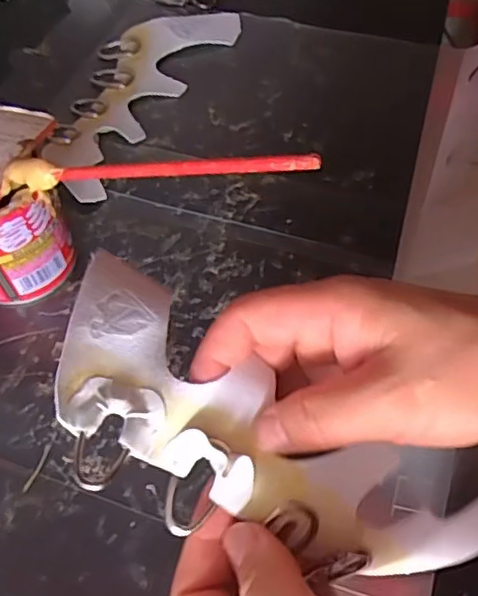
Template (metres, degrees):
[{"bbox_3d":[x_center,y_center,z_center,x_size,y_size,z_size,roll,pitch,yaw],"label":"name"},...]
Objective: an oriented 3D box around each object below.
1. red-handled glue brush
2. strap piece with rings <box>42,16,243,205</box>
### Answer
[{"bbox_3d":[-0.040,-0.057,0.269,0.156,0.011,0.009,3,55,24],"label":"red-handled glue brush"},{"bbox_3d":[-0.075,-0.153,0.437,0.072,0.007,0.204,22,60,16],"label":"strap piece with rings"}]

